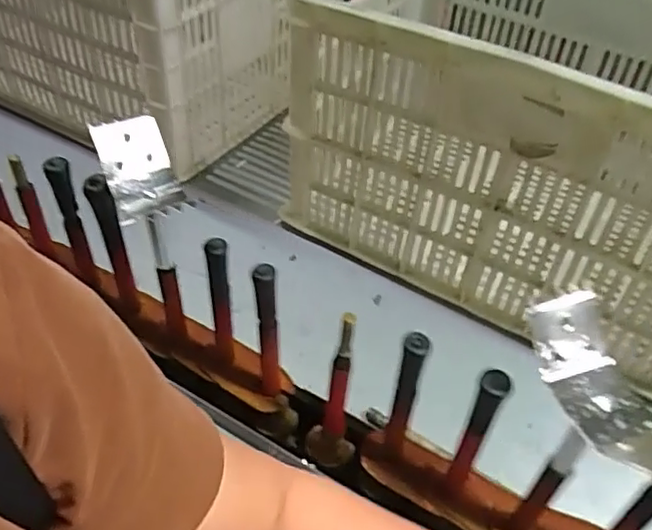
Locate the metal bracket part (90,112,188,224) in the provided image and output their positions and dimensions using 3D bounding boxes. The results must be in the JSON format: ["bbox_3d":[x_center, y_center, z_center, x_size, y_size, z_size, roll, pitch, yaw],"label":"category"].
[{"bbox_3d":[-0.131,-0.069,0.442,0.046,0.048,0.065,-17,45,-23],"label":"metal bracket part"}]

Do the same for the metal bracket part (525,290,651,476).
[{"bbox_3d":[0.152,0.067,0.337,0.045,0.032,0.115,-11,43,-17],"label":"metal bracket part"}]

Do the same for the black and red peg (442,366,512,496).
[{"bbox_3d":[0.099,0.121,0.426,0.018,0.144,0.013,20,43,17],"label":"black and red peg"}]

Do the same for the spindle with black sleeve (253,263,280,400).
[{"bbox_3d":[-0.045,0.052,0.482,0.018,0.143,0.013,0,41,-6],"label":"spindle with black sleeve"}]

